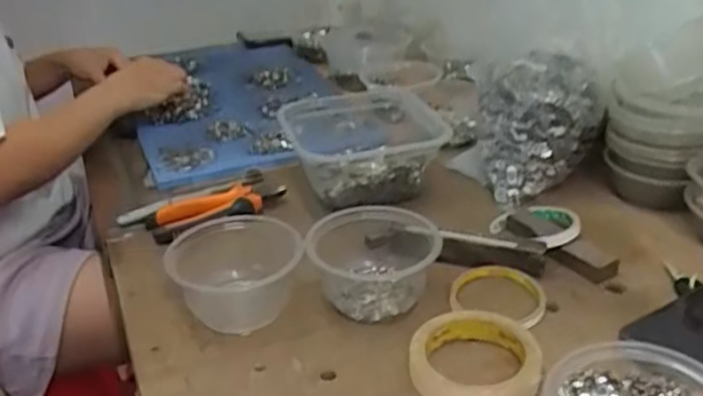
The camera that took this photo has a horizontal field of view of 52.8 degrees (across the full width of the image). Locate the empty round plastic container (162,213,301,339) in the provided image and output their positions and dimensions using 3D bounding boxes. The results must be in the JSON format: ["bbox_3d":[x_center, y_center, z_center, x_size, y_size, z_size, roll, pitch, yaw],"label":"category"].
[{"bbox_3d":[-0.098,0.063,0.628,0.104,0.054,0.104,-4,29,2],"label":"empty round plastic container"}]

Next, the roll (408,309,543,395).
[{"bbox_3d":[0.097,0.122,0.547,0.096,0.020,0.095,-4,29,2],"label":"roll"}]

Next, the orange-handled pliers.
[{"bbox_3d":[-0.145,0.007,0.764,0.149,0.022,0.054,-20,33,-29],"label":"orange-handled pliers"}]

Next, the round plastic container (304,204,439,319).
[{"bbox_3d":[0.021,0.052,0.638,0.113,0.056,0.109,-4,29,2],"label":"round plastic container"}]

